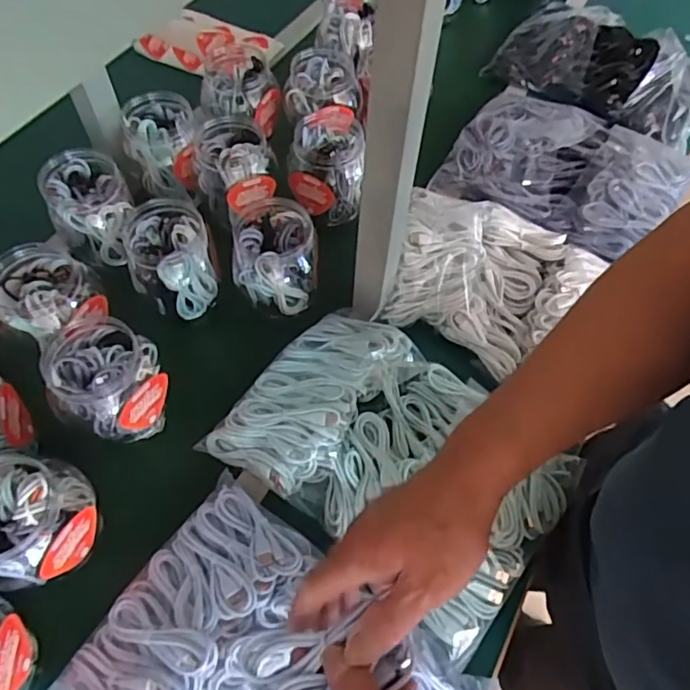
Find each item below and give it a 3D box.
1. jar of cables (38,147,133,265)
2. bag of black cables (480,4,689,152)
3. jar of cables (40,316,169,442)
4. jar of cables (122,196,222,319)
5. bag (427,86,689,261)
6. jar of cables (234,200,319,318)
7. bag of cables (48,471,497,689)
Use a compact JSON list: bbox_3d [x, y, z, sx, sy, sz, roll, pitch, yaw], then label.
[{"bbox_3d":[-0.331,-0.179,0.724,0.098,0.118,0.087,-32,65,-18],"label":"jar of cables"},{"bbox_3d":[0.459,-0.498,0.976,0.362,0.090,0.227,26,63,13],"label":"bag of black cables"},{"bbox_3d":[-0.257,0.040,0.608,0.106,0.121,0.101,0,60,-1],"label":"jar of cables"},{"bbox_3d":[-0.217,-0.107,0.694,0.097,0.118,0.094,0,60,-1],"label":"jar of cables"},{"bbox_3d":[0.345,-0.287,0.858,0.326,0.073,0.256,32,64,16],"label":"bag"},{"bbox_3d":[-0.087,-0.105,0.696,0.101,0.117,0.096,0,60,-1],"label":"jar of cables"},{"bbox_3d":[-0.067,0.325,0.503,0.341,0.077,0.265,32,64,16],"label":"bag of cables"}]

